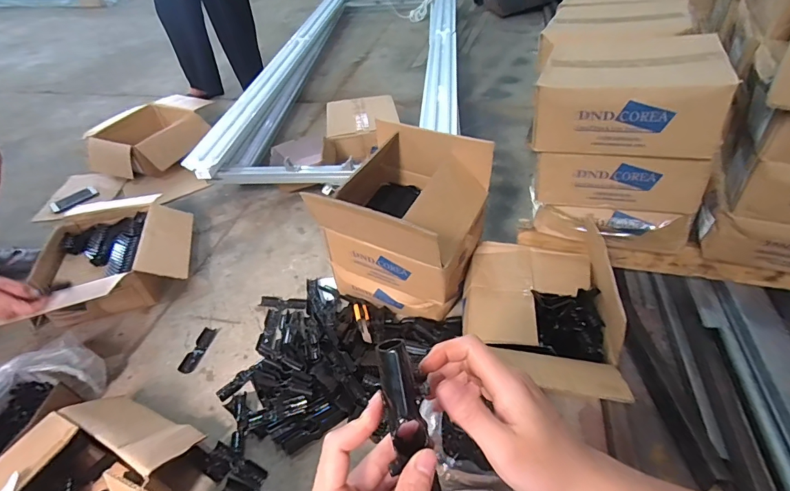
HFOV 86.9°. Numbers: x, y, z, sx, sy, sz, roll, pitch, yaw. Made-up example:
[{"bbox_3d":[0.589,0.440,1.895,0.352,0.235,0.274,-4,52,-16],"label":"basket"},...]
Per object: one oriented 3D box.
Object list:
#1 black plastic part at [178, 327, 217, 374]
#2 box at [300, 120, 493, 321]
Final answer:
[{"bbox_3d":[-0.498,0.262,1.054,0.036,0.013,0.134,4,43,10],"label":"black plastic part"},{"bbox_3d":[0.026,-0.035,1.015,0.319,0.374,0.320,18,47,23],"label":"box"}]

